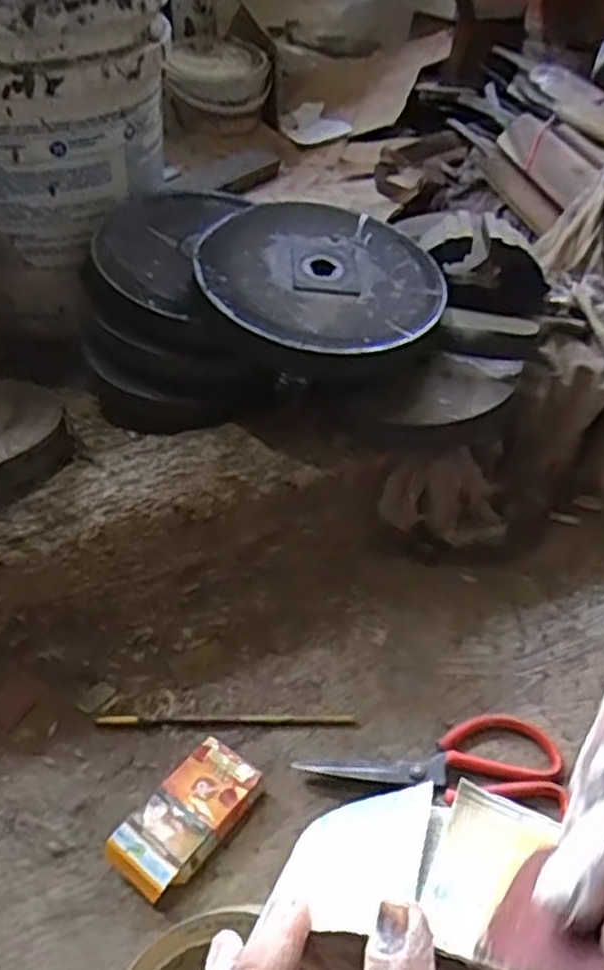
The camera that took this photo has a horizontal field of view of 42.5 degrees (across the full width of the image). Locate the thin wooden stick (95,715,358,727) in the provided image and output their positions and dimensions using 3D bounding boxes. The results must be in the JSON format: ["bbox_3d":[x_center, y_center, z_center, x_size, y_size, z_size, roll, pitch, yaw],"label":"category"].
[{"bbox_3d":[-0.058,0.183,0.604,0.198,0.004,0.009,1,43,0],"label":"thin wooden stick"}]

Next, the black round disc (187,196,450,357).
[{"bbox_3d":[0.015,-0.194,0.705,0.211,0.010,0.215,6,49,-7],"label":"black round disc"}]

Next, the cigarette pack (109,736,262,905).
[{"bbox_3d":[-0.079,0.231,0.539,0.055,0.021,0.106,29,50,28],"label":"cigarette pack"}]

